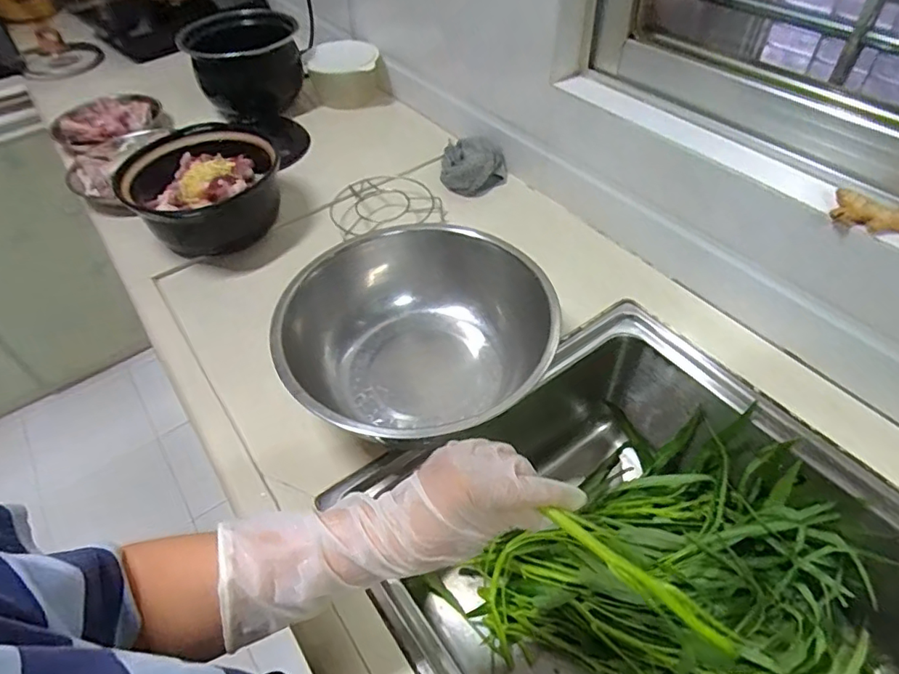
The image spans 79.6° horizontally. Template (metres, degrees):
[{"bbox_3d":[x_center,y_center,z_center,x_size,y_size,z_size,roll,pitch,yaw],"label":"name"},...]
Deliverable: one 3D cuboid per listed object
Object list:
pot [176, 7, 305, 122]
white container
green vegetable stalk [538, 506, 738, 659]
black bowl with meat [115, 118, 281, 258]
[{"bbox_3d":[-0.382,-0.518,1.017,0.185,0.134,0.201,-20,51,-14],"label":"pot"},{"bbox_3d":[-0.192,-0.499,1.027,0.150,0.096,0.112,-13,49,-7],"label":"white container"},{"bbox_3d":[0.121,0.153,0.336,0.129,0.011,0.014,35,58,9],"label":"green vegetable stalk"},{"bbox_3d":[-0.339,-0.202,0.762,0.194,0.095,0.201,-2,49,2],"label":"black bowl with meat"}]

